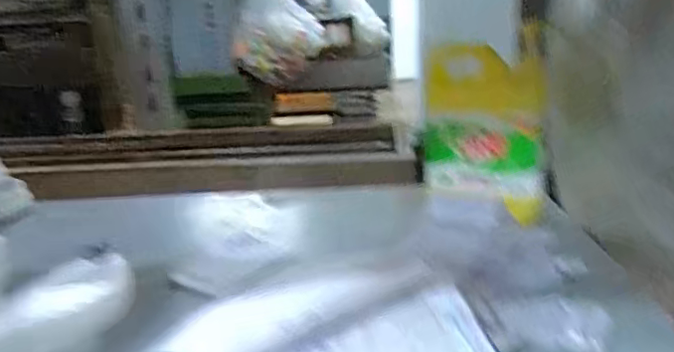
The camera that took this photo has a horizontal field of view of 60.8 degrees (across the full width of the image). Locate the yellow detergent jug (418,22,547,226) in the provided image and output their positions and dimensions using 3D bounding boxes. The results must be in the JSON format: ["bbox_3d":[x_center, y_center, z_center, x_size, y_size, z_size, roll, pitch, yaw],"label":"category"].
[{"bbox_3d":[0.180,-0.059,0.711,0.161,0.182,0.061,14,24,33],"label":"yellow detergent jug"}]

